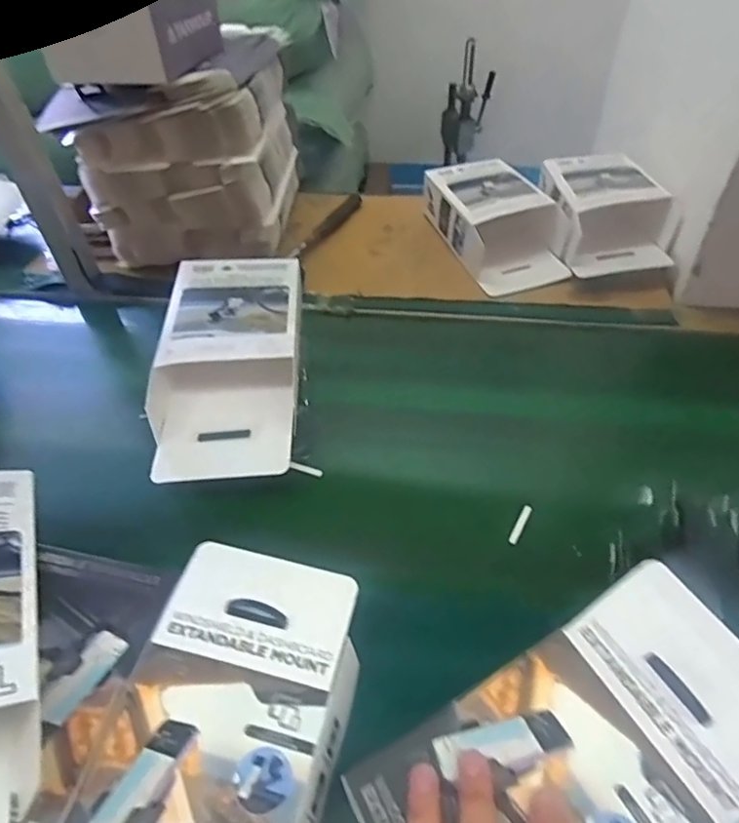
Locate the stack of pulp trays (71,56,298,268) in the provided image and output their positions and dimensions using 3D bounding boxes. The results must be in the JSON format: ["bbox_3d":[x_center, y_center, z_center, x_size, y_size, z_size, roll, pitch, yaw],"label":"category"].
[{"bbox_3d":[-0.255,-0.380,0.841,0.243,0.220,0.271,3,43,5],"label":"stack of pulp trays"}]

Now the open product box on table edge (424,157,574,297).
[{"bbox_3d":[0.193,-0.285,0.844,0.145,0.078,0.252,-16,47,-10],"label":"open product box on table edge"}]

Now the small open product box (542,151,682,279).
[{"bbox_3d":[0.349,-0.296,0.839,0.151,0.090,0.234,-4,46,1],"label":"small open product box"}]

